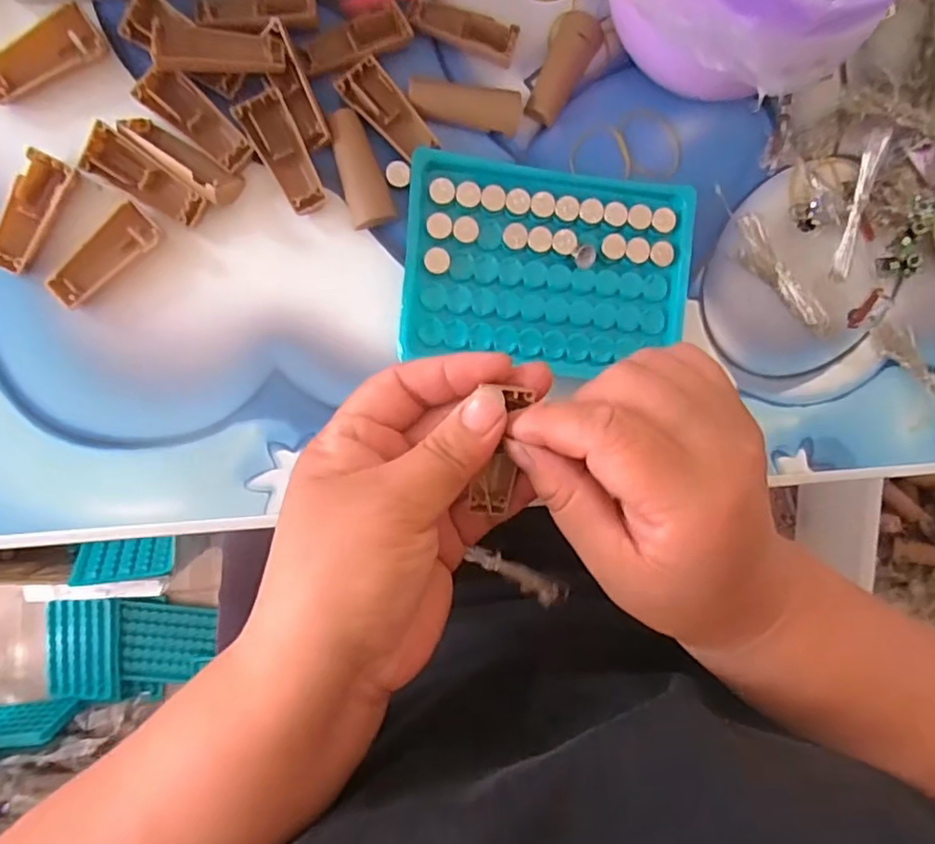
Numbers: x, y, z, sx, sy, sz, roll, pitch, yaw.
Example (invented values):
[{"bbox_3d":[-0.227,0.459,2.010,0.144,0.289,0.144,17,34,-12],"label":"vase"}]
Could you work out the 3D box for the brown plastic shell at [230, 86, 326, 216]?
[{"bbox_3d":[-0.079,-0.114,0.261,0.020,0.007,0.050,-27,95,-6],"label":"brown plastic shell"}]

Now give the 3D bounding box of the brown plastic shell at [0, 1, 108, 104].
[{"bbox_3d":[-0.175,-0.151,0.249,0.049,0.007,0.019,-36,96,-5],"label":"brown plastic shell"}]

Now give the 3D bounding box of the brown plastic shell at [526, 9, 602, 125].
[{"bbox_3d":[0.044,-0.164,0.282,0.020,0.005,0.056,26,88,-7],"label":"brown plastic shell"}]

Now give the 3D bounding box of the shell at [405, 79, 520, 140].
[{"bbox_3d":[0.000,-0.143,0.272,0.050,0.006,0.017,7,91,-8],"label":"shell"}]

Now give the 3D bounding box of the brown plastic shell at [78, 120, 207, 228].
[{"bbox_3d":[-0.134,-0.101,0.254,0.049,0.010,0.018,31,87,-7],"label":"brown plastic shell"}]

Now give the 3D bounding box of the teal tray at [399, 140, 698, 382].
[{"bbox_3d":[0.038,-0.072,0.279,0.130,0.008,0.093,3,91,-8],"label":"teal tray"}]

